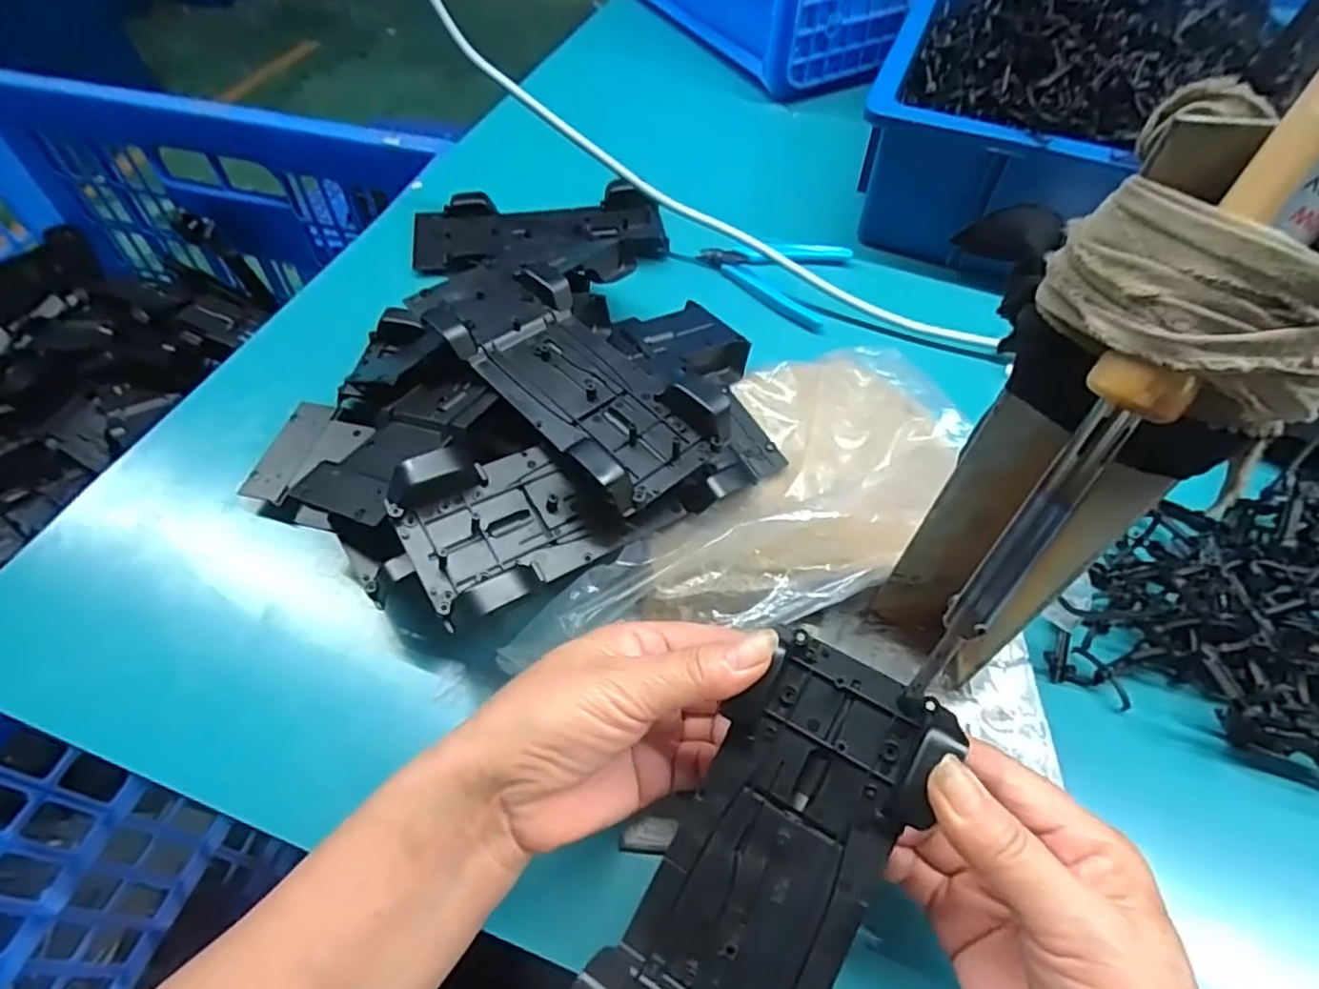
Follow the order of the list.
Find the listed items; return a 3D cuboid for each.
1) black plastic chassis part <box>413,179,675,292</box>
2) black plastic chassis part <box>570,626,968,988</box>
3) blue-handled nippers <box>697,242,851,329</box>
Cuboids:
[{"bbox_3d":[-0.091,-0.203,0.533,0.188,0.029,0.108,-8,55,-7],"label":"black plastic chassis part"},{"bbox_3d":[0.029,0.144,0.230,0.073,0.022,0.192,27,75,17],"label":"black plastic chassis part"},{"bbox_3d":[0.083,-0.171,0.523,0.107,0.010,0.087,19,56,12],"label":"blue-handled nippers"}]

